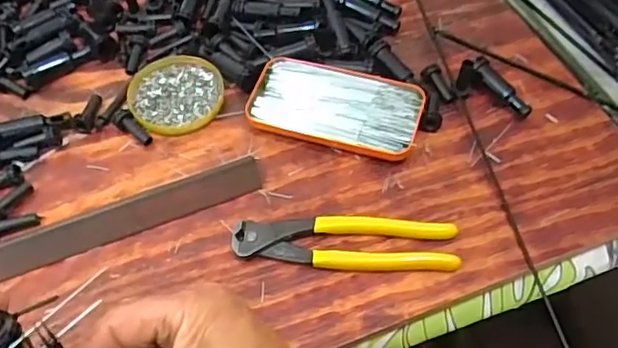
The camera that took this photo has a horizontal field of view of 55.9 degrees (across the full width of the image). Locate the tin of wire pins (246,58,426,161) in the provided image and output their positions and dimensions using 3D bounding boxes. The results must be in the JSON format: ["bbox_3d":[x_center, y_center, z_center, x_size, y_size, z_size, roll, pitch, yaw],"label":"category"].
[{"bbox_3d":[0.024,-0.060,0.503,0.143,0.019,0.075,16,58,12],"label":"tin of wire pins"}]

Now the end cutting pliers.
[{"bbox_3d":[0.027,0.052,0.438,0.164,0.012,0.041,3,56,3],"label":"end cutting pliers"}]

